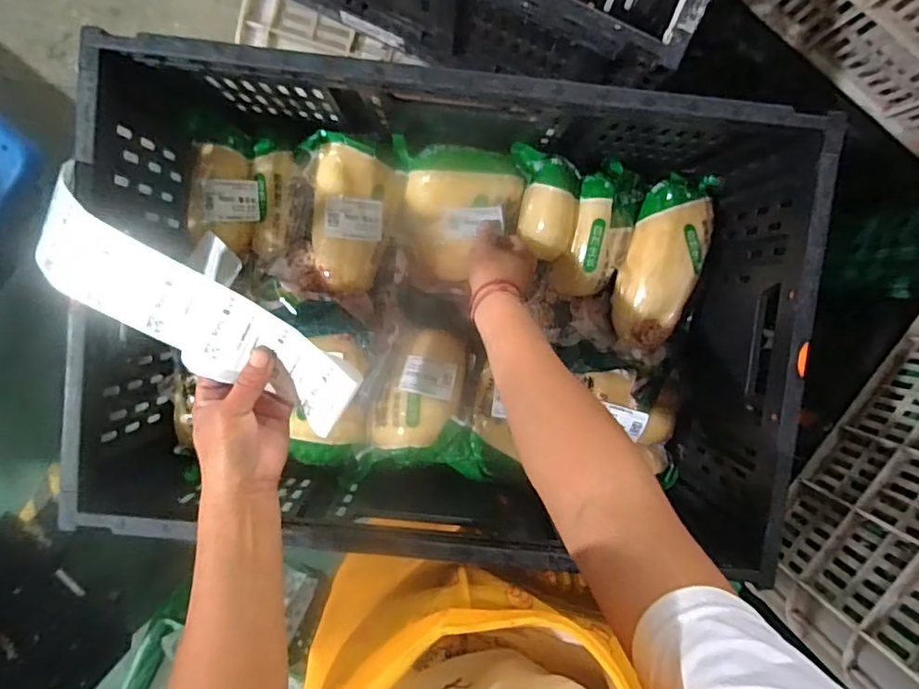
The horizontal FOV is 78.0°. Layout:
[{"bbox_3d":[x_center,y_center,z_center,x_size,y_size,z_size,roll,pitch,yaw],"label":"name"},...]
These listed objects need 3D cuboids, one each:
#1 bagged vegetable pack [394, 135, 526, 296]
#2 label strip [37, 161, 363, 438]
[{"bbox_3d":[-0.001,-0.130,0.591,0.130,0.044,0.150,1,96,-2],"label":"bagged vegetable pack"},{"bbox_3d":[-0.187,-0.018,0.400,0.242,0.028,0.066,30,94,-6],"label":"label strip"}]

